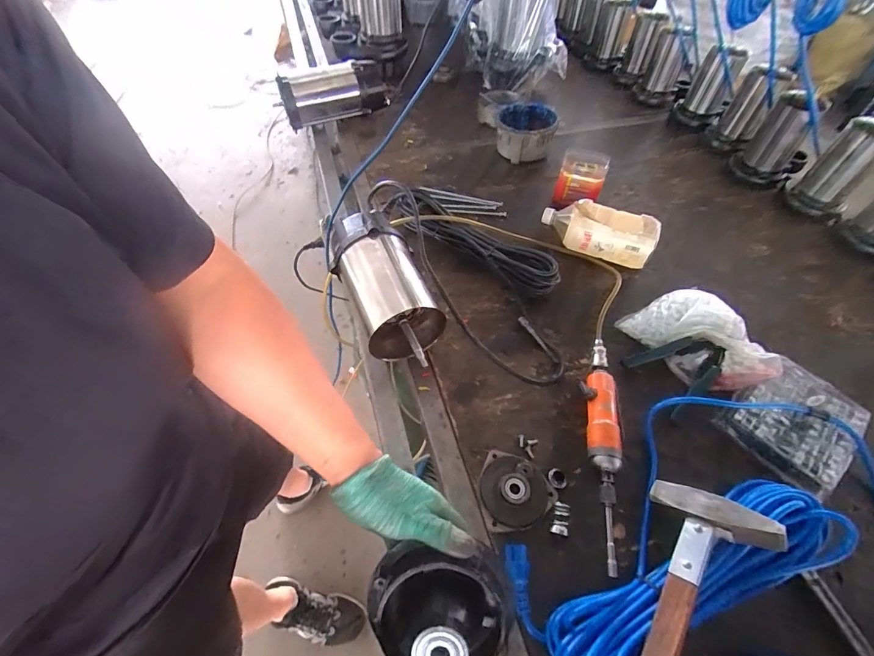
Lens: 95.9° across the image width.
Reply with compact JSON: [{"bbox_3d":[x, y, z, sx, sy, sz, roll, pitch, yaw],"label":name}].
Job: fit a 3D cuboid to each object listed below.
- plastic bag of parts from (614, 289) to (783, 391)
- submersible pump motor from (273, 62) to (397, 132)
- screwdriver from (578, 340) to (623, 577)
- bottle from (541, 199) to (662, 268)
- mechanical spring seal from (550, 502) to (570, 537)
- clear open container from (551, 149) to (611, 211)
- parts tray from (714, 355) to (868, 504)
[{"bbox_3d":[0.421,0.012,0.625,0.145,0.061,0.204,-30,59,-21],"label":"plastic bag of parts"},{"bbox_3d":[-0.268,-0.627,1.050,0.282,0.107,0.092,-24,58,-17],"label":"submersible pump motor"},{"bbox_3d":[0.226,0.151,0.532,0.049,0.041,0.304,4,54,2],"label":"screwdriver"},{"bbox_3d":[0.312,-0.192,0.771,0.206,0.084,0.095,22,56,14],"label":"bottle"},{"bbox_3d":[0.149,0.233,0.478,0.019,0.022,0.036,17,55,11],"label":"mechanical spring seal"},{"bbox_3d":[0.313,-0.317,0.859,0.091,0.099,0.084,22,56,15],"label":"clear open container"},{"bbox_3d":[0.505,0.127,0.552,0.173,0.037,0.141,-33,61,-23],"label":"parts tray"}]

